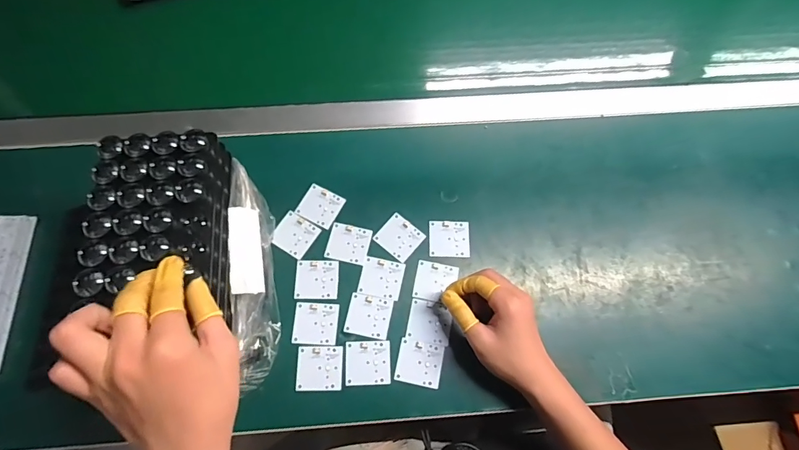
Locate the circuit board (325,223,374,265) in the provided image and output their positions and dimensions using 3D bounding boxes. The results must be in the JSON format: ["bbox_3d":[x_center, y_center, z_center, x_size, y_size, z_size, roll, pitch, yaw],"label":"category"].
[{"bbox_3d":[-0.060,0.022,0.488,0.049,0.004,0.045,12,71,4],"label":"circuit board"}]

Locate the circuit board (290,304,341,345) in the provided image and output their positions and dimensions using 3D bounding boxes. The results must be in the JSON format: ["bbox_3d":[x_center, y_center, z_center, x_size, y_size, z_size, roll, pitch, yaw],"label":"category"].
[{"bbox_3d":[-0.092,0.109,0.456,0.049,0.004,0.044,3,71,1],"label":"circuit board"}]

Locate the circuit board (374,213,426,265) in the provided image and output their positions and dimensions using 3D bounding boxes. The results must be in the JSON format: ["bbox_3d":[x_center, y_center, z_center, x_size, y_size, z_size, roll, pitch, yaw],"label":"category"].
[{"bbox_3d":[0.000,0.014,0.491,0.049,0.004,0.043,38,75,12],"label":"circuit board"}]

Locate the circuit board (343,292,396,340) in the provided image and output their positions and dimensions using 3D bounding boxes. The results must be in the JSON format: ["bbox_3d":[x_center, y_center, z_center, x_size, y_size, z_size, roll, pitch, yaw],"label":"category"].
[{"bbox_3d":[-0.033,0.101,0.459,0.049,0.004,0.045,12,71,4],"label":"circuit board"}]

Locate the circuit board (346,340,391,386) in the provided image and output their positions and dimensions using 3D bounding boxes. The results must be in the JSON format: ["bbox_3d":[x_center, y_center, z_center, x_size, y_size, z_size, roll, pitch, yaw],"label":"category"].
[{"bbox_3d":[-0.034,0.148,0.442,0.048,0.004,0.045,-2,71,-1],"label":"circuit board"}]

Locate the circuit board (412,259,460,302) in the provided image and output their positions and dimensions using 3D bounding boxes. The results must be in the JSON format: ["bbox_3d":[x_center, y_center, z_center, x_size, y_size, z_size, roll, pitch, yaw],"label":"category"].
[{"bbox_3d":[0.041,0.065,0.468,0.046,0.004,0.044,11,71,4],"label":"circuit board"}]

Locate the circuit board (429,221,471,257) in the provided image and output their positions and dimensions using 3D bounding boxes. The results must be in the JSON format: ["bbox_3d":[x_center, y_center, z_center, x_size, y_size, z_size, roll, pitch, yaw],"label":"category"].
[{"bbox_3d":[0.060,0.016,0.491,0.048,0.004,0.044,1,71,0],"label":"circuit board"}]

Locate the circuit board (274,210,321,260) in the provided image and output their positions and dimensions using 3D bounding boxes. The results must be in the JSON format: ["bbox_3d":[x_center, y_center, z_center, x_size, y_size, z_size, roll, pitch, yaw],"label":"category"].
[{"bbox_3d":[-0.125,0.011,0.491,0.047,0.004,0.045,31,74,10],"label":"circuit board"}]

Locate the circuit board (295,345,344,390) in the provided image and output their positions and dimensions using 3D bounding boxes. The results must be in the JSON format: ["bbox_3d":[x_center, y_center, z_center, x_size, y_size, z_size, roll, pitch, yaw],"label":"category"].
[{"bbox_3d":[-0.085,0.152,0.438,0.048,0.004,0.045,-1,71,0],"label":"circuit board"}]

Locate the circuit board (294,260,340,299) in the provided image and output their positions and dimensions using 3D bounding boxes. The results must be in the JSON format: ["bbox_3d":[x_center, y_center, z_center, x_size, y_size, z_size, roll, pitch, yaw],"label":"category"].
[{"bbox_3d":[-0.095,0.062,0.473,0.049,0.004,0.045,1,71,0],"label":"circuit board"}]

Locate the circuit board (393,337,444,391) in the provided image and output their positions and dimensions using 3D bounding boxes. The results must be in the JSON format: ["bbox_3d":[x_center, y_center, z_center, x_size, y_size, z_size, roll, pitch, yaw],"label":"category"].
[{"bbox_3d":[0.022,0.147,0.441,0.047,0.004,0.045,12,71,4],"label":"circuit board"}]

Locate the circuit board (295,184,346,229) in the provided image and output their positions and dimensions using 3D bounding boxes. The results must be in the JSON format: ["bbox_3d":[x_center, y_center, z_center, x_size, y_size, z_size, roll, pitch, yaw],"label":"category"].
[{"bbox_3d":[-0.097,-0.023,0.504,0.047,0.004,0.045,26,73,8],"label":"circuit board"}]

